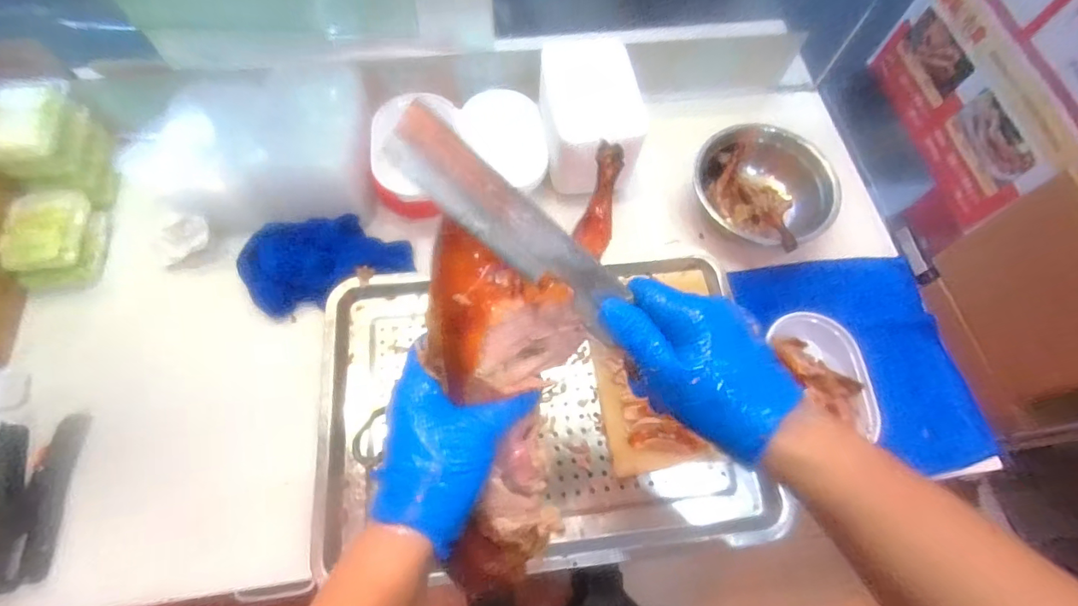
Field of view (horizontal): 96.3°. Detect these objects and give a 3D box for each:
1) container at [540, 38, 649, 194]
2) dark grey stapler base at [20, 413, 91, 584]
[{"bbox_3d":[0.068,-0.252,0.646,0.117,0.098,0.175,-9,67,-6],"label":"container"},{"bbox_3d":[-0.531,0.207,0.524,0.034,0.013,0.167,-4,67,-3],"label":"dark grey stapler base"}]

